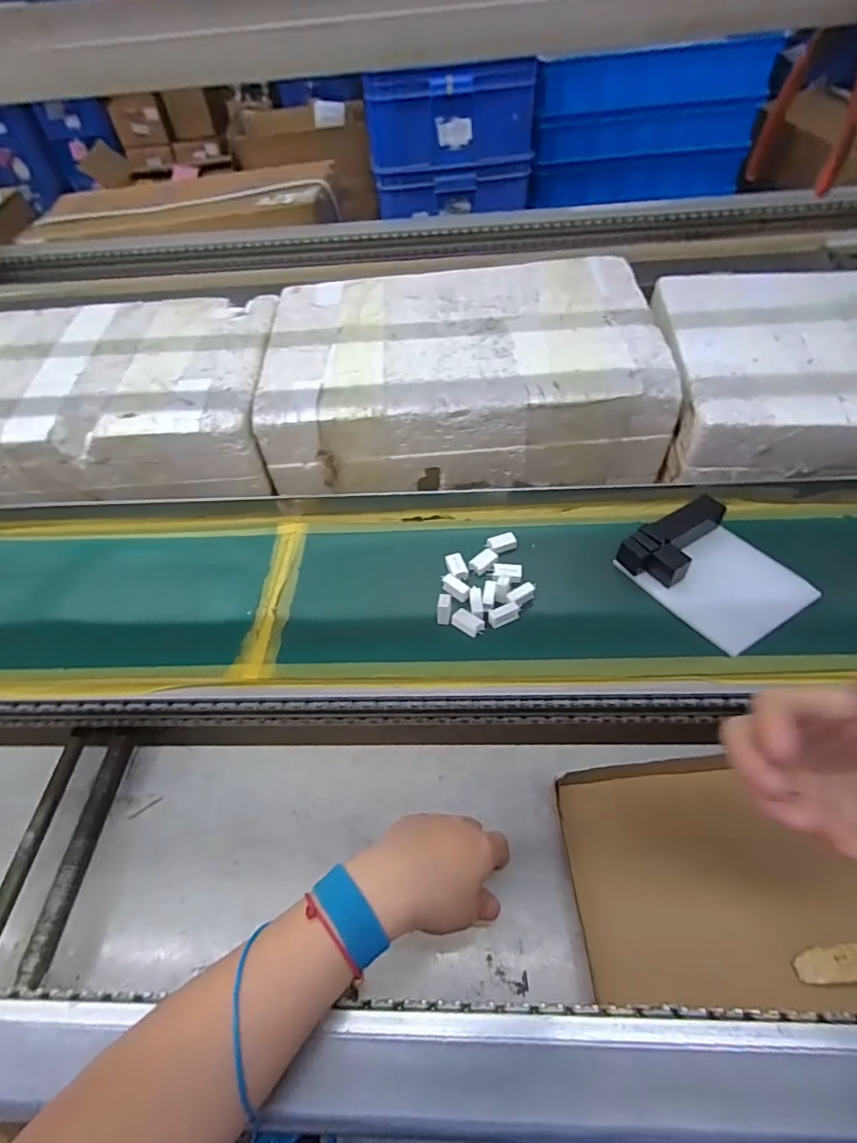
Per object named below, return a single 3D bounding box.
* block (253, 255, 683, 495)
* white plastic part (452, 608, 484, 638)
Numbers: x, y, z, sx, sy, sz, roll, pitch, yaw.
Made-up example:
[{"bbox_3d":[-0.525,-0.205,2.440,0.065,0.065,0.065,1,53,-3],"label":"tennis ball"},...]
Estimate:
[{"bbox_3d":[0.037,-0.251,0.670,0.457,0.128,0.291,-4,51,2],"label":"block"},{"bbox_3d":[0.032,0.043,0.441,0.027,0.008,0.015,29,59,26],"label":"white plastic part"}]

